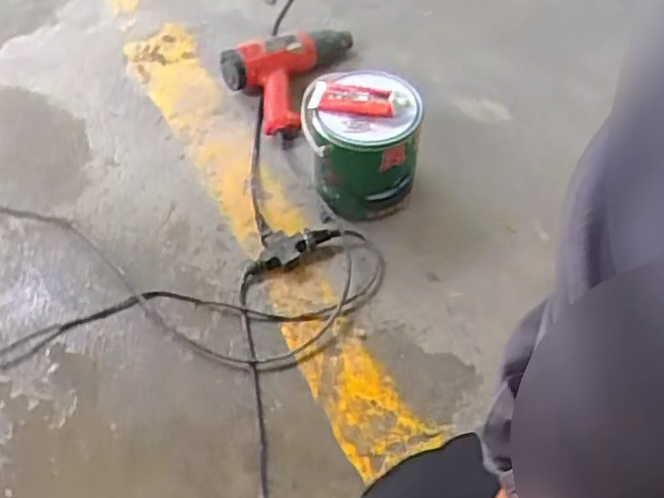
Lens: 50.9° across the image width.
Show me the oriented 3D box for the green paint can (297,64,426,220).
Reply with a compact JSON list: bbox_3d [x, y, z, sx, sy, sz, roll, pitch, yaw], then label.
[{"bbox_3d":[0.040,-0.155,1.052,0.153,0.181,0.159,0,51,0],"label":"green paint can"}]

